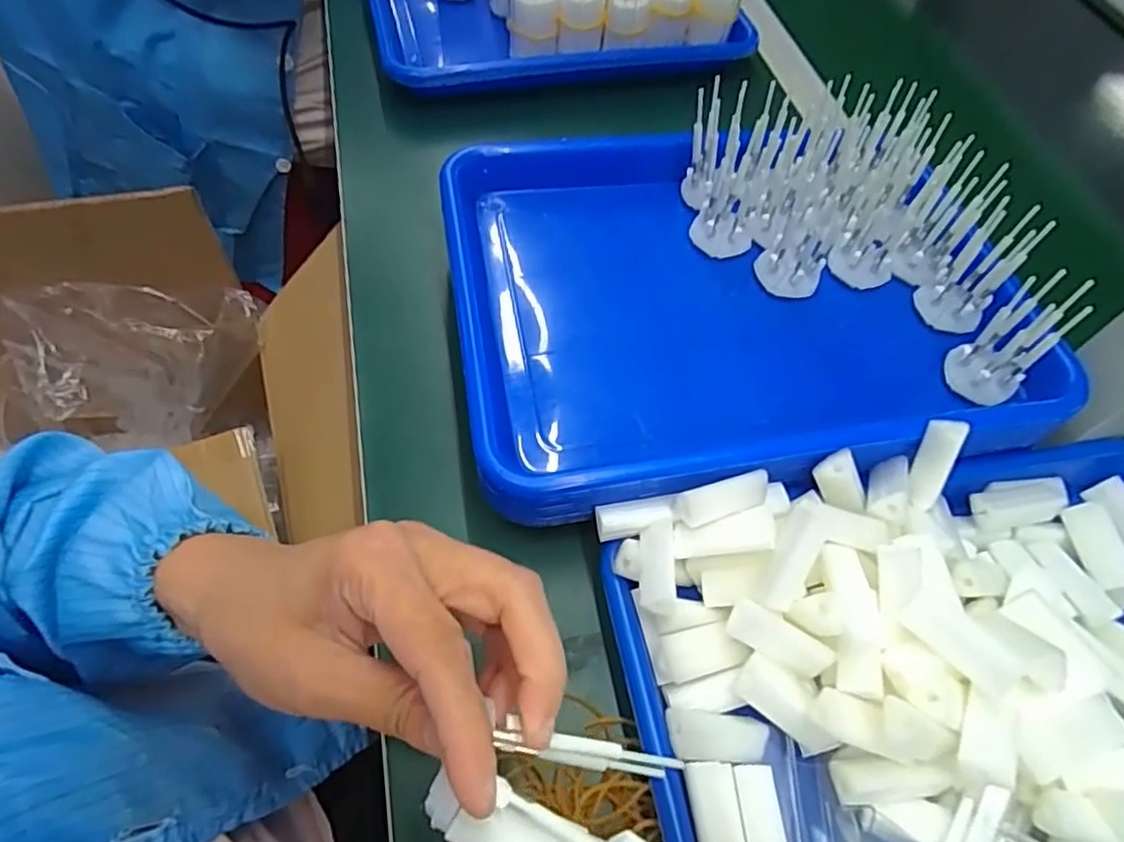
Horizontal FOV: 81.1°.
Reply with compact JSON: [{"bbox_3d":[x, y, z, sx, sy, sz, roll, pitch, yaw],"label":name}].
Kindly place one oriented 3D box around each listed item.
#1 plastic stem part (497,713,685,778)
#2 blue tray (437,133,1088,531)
[{"bbox_3d":[0.009,0.107,0.212,0.061,0.004,0.010,16,58,-11],"label":"plastic stem part"},{"bbox_3d":[0.097,-0.076,0.397,0.318,0.048,0.252,-7,59,-9],"label":"blue tray"}]

